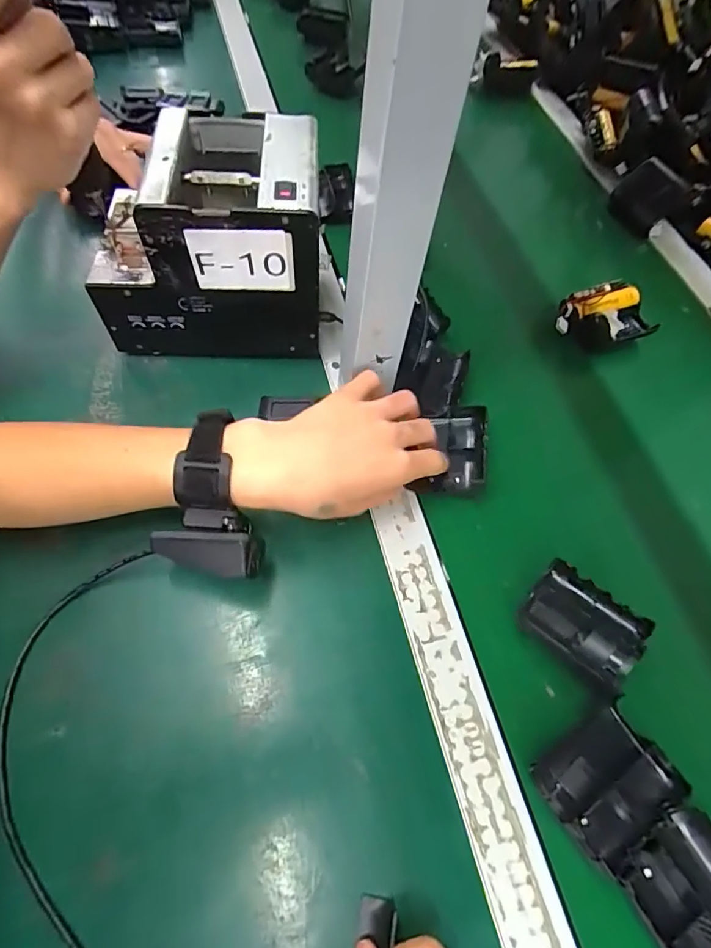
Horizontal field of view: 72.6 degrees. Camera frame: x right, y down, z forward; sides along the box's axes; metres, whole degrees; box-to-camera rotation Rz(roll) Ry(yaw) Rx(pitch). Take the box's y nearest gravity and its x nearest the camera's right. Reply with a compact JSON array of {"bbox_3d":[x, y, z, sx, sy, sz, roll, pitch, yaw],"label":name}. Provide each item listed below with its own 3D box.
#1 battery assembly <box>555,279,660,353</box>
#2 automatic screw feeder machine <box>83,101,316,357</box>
[{"bbox_3d":[0.253,-0.161,0.493,0.099,0.026,0.065,-18,63,-14],"label":"battery assembly"},{"bbox_3d":[-0.122,-0.198,0.413,0.179,0.143,0.126,0,60,-4],"label":"automatic screw feeder machine"}]

